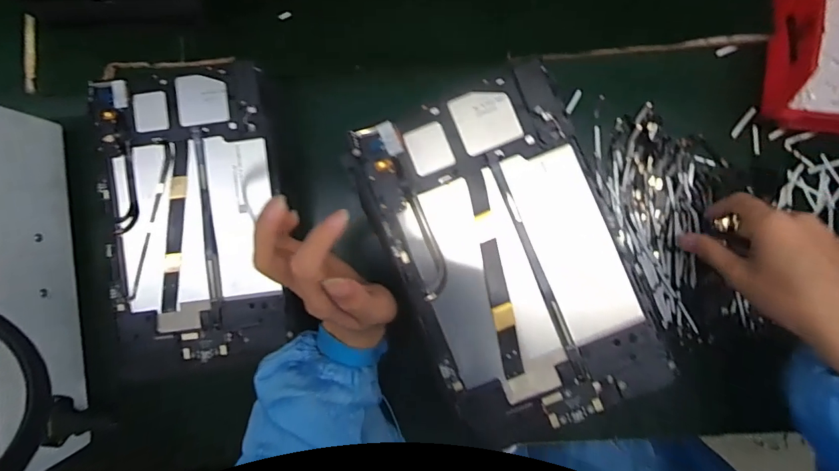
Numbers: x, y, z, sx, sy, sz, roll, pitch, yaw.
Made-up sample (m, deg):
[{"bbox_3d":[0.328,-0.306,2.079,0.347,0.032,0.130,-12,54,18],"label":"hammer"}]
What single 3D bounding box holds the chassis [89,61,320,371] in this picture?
[{"bbox_3d":[-0.190,-0.017,0.375,0.151,0.015,0.237,-10,87,2],"label":"chassis"}]

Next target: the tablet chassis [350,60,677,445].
[{"bbox_3d":[0.063,0.015,0.311,0.144,0.007,0.234,-22,87,1],"label":"tablet chassis"}]

